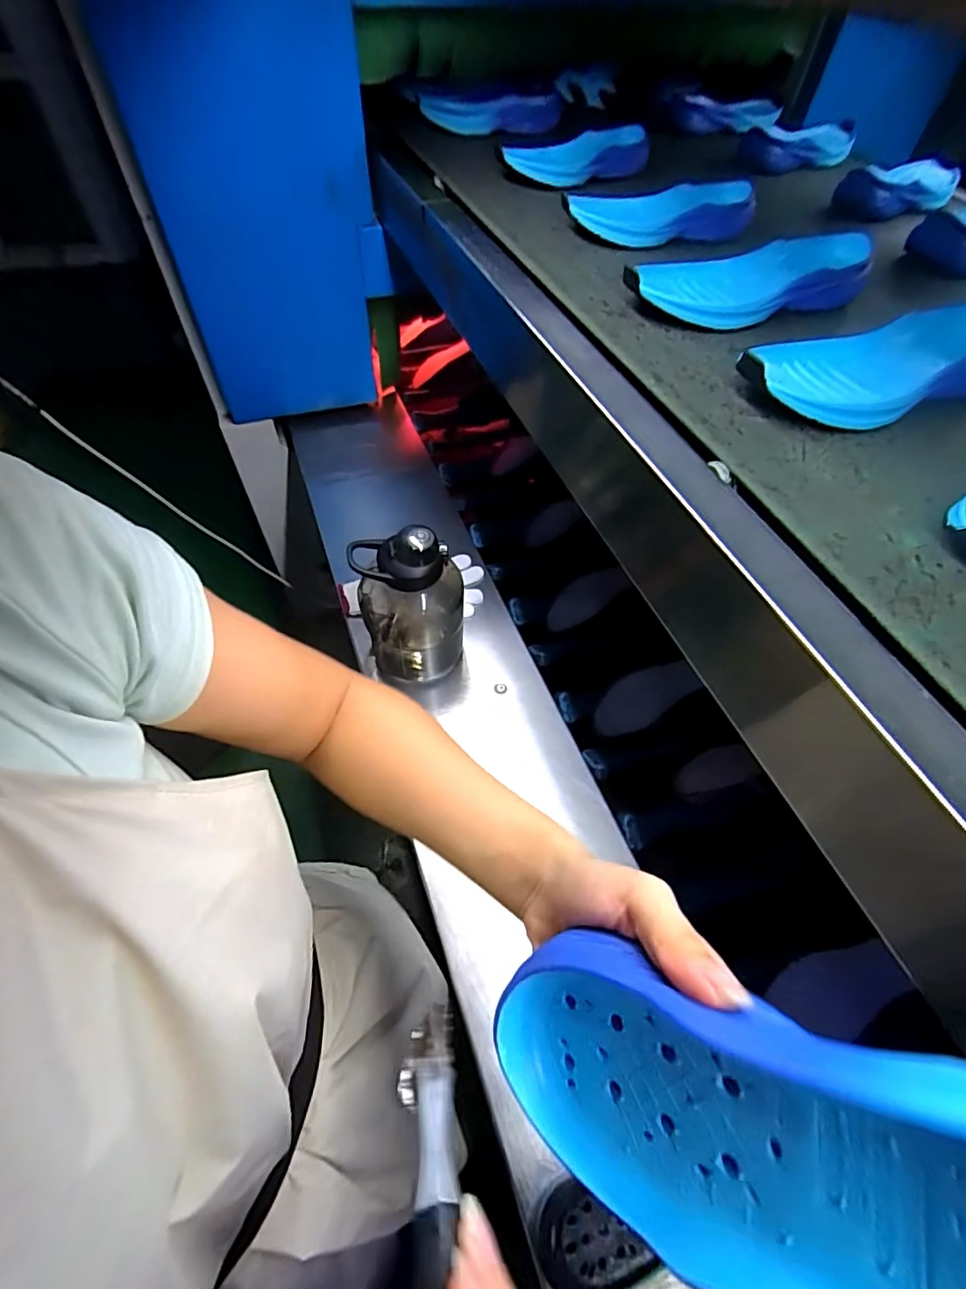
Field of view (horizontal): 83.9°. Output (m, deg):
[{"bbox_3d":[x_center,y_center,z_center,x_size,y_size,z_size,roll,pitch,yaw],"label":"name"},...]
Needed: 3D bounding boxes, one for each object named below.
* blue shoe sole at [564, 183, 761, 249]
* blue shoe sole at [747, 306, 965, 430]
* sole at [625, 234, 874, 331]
[{"bbox_3d":[0.219,-0.520,0.642,0.217,0.033,0.087,-11,58,-11],"label":"blue shoe sole"},{"bbox_3d":[0.333,-0.235,0.450,0.253,0.044,0.102,-16,60,-14],"label":"blue shoe sole"},{"bbox_3d":[0.270,-0.369,0.541,0.257,0.040,0.109,-21,61,-17],"label":"sole"}]

